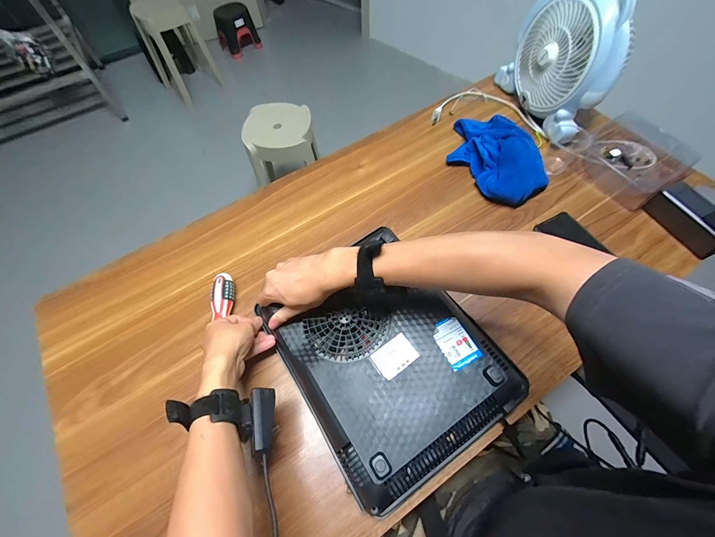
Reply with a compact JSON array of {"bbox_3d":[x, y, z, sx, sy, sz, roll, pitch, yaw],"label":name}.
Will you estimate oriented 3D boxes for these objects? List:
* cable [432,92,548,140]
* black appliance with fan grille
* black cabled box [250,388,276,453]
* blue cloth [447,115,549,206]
[{"bbox_3d":[0.313,-0.373,0.745,0.250,0.022,0.144,15,63,10],"label":"cable"},{"bbox_3d":[0.037,0.119,0.459,0.255,0.065,0.318,-31,64,-14],"label":"black appliance with fan grille"},{"bbox_3d":[-0.110,0.173,0.368,0.020,0.022,0.067,-8,61,-2],"label":"black cabled box"},{"bbox_3d":[0.262,-0.235,0.634,0.124,0.075,0.252,-15,62,-6],"label":"blue cloth"}]

